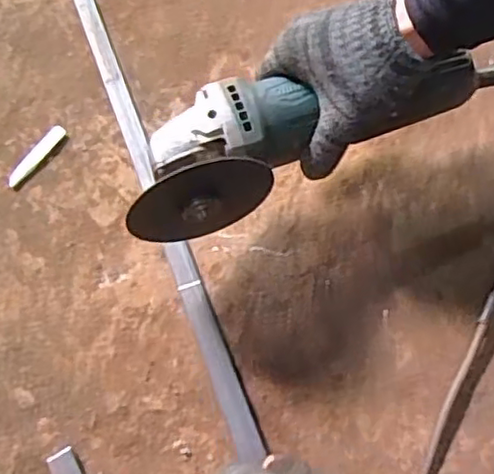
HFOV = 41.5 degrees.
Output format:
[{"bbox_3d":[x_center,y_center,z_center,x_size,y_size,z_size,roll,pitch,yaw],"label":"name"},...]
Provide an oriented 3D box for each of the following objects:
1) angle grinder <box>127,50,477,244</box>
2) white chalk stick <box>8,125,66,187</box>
[{"bbox_3d":[0.038,-0.074,0.468,0.263,0.094,0.079,-22,64,-8],"label":"angle grinder"},{"bbox_3d":[-0.182,-0.071,0.565,0.016,0.006,0.067,31,71,17],"label":"white chalk stick"}]

